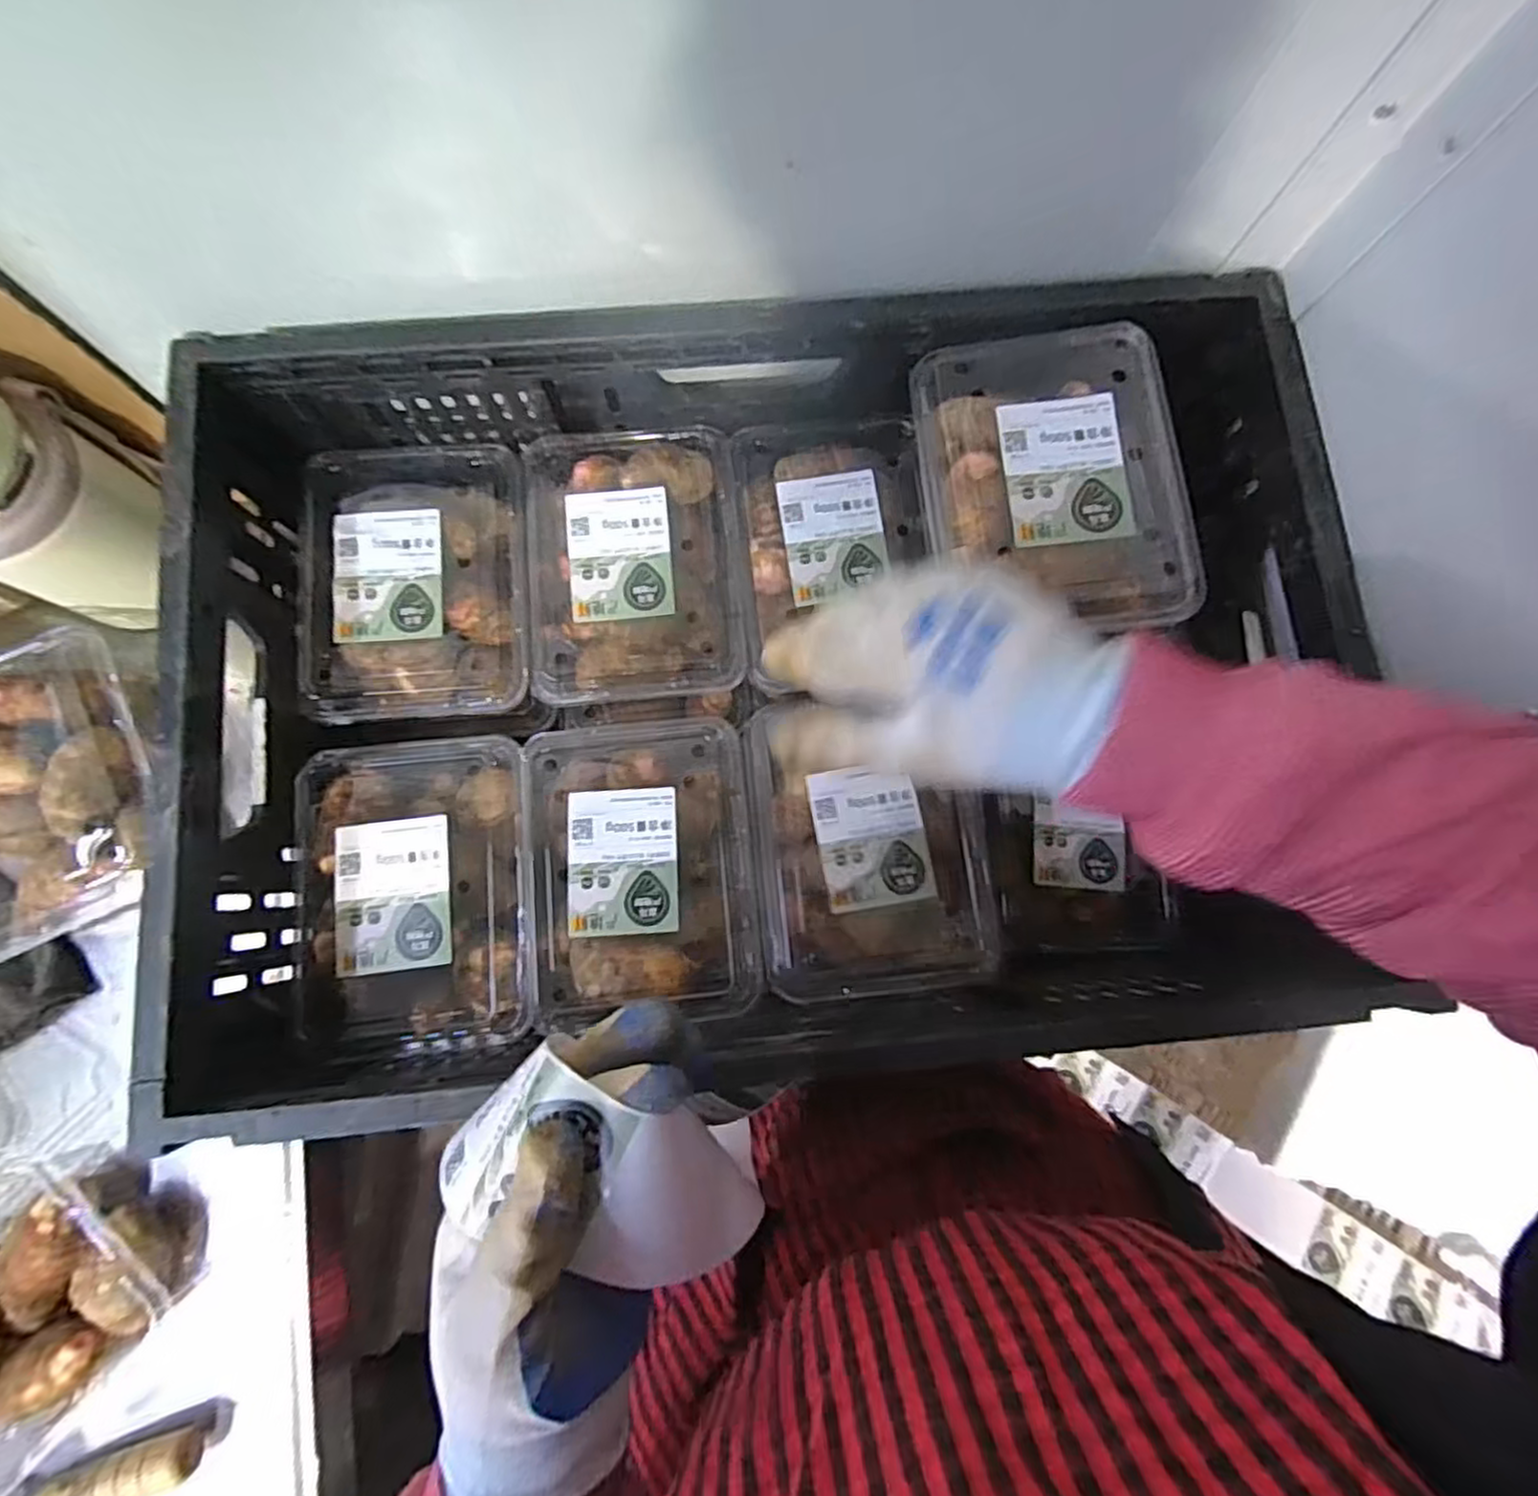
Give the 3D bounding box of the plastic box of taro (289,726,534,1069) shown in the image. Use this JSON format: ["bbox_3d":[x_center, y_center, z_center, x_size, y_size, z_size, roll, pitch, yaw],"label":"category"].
[{"bbox_3d":[-0.198,0.081,0.415,0.124,0.051,0.173,-8,82,-3],"label":"plastic box of taro"}]

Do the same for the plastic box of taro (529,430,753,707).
[{"bbox_3d":[-0.085,-0.121,0.464,0.132,0.054,0.182,-4,82,-3],"label":"plastic box of taro"}]

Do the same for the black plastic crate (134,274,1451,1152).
[{"bbox_3d":[0.006,-0.044,0.409,0.586,0.108,0.380,-6,82,-3],"label":"black plastic crate"}]

